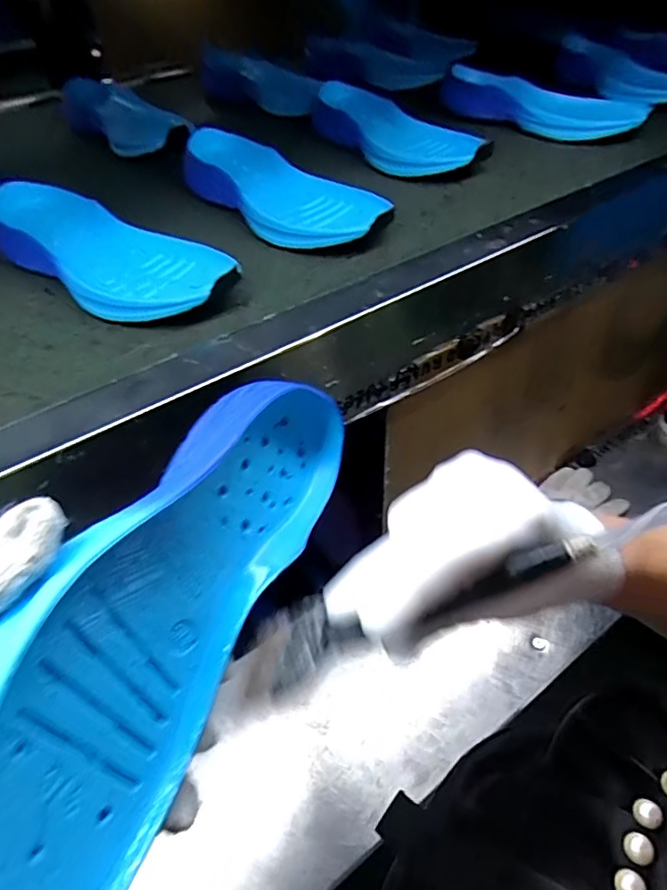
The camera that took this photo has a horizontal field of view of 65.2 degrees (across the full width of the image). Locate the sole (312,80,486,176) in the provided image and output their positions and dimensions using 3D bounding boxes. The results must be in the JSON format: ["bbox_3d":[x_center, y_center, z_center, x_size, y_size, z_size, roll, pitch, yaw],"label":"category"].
[{"bbox_3d":[0.061,-0.372,0.617,0.105,0.033,0.253,-31,54,-25],"label":"sole"}]

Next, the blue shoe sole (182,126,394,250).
[{"bbox_3d":[-0.055,-0.245,0.502,0.243,0.045,0.097,32,55,27],"label":"blue shoe sole"}]

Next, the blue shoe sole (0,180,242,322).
[{"bbox_3d":[-0.187,-0.159,0.426,0.242,0.045,0.096,25,53,23],"label":"blue shoe sole"}]

